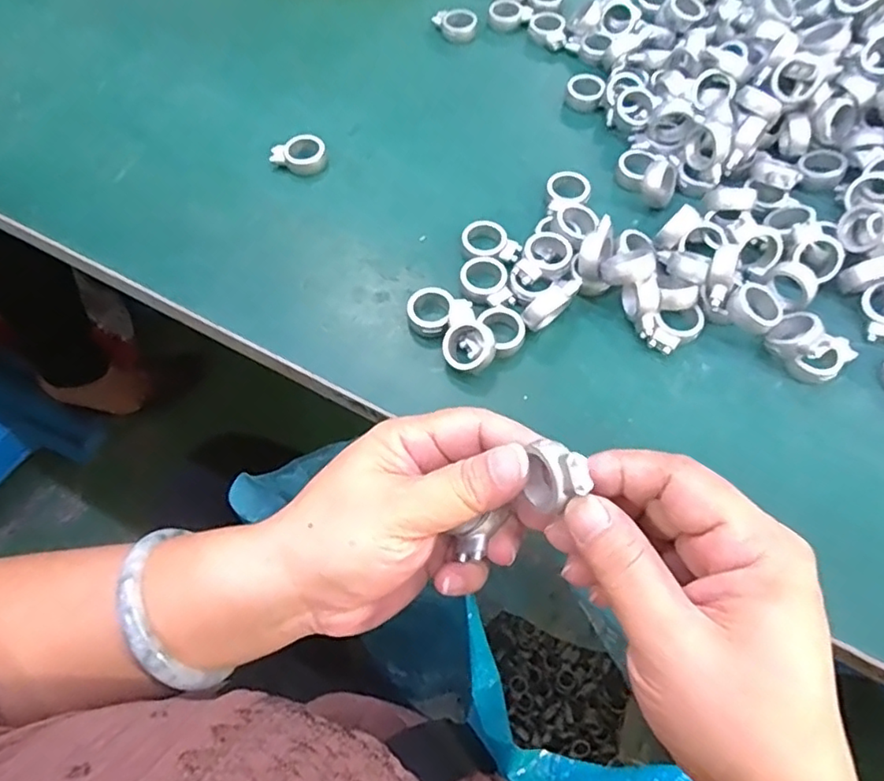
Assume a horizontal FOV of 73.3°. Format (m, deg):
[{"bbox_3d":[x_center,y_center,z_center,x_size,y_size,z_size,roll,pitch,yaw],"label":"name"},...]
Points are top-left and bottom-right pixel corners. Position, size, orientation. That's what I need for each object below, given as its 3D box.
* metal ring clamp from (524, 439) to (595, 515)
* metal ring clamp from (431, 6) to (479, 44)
[{"bbox_3d":[0.043,0.031,0.212,0.011,0.027,0.021,-8,30,-31],"label":"metal ring clamp"},{"bbox_3d":[0.009,-0.271,0.442,0.033,0.012,0.026,1,63,1],"label":"metal ring clamp"}]

